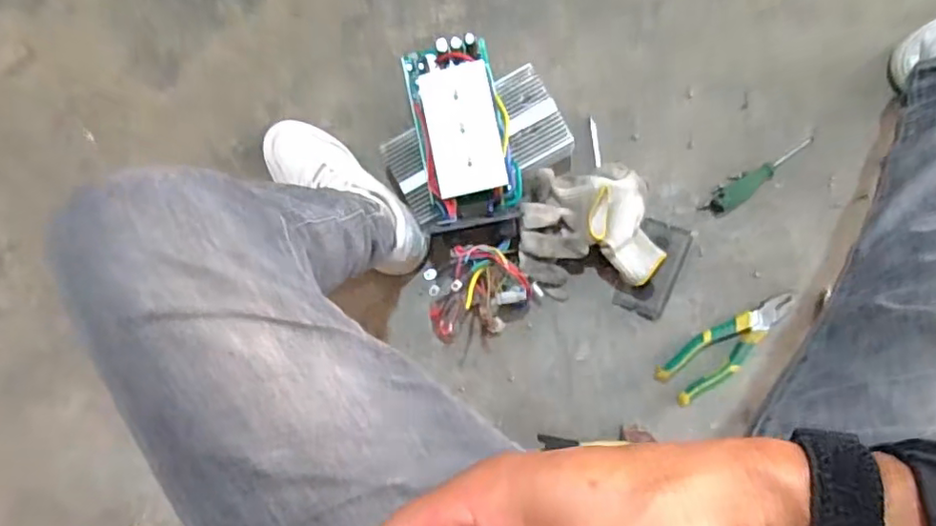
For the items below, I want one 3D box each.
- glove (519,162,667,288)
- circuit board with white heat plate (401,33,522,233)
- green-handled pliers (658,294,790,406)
[{"bbox_3d":[0.153,-0.046,0.758,0.177,0.060,0.154,-4,87,2],"label":"glove"},{"bbox_3d":[-0.007,-0.157,0.716,0.116,0.045,0.226,-10,86,5],"label":"circuit board with white heat plate"},{"bbox_3d":[0.335,0.106,0.770,0.193,0.015,0.060,-36,84,2],"label":"green-handled pliers"}]

